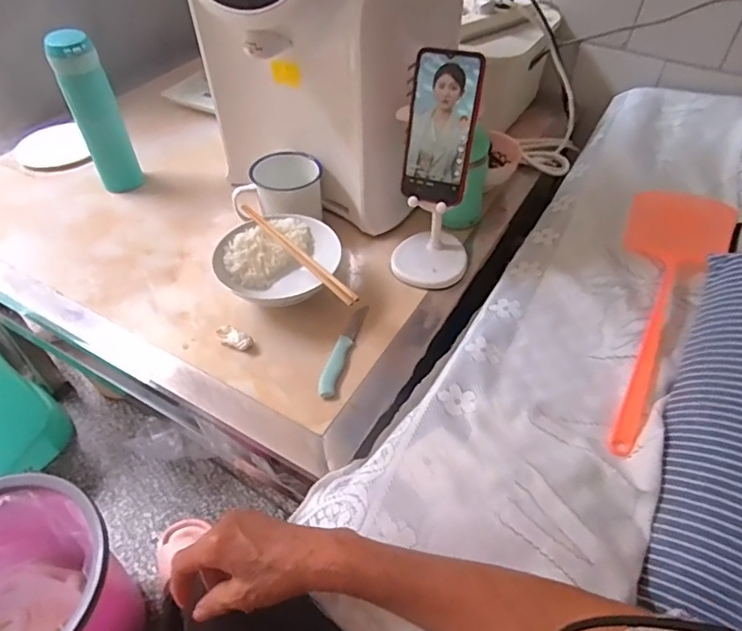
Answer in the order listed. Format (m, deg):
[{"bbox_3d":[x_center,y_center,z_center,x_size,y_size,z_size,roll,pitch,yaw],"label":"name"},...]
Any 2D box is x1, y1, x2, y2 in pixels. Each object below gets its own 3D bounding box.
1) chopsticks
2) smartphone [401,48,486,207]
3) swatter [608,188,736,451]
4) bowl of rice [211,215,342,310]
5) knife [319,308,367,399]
[{"bbox_3d":[-0.091,-0.079,0.629,0.016,0.012,0.223,-31,54,-25],"label":"chopsticks"},{"bbox_3d":[0.078,-0.209,0.589,0.084,0.161,0.006,14,28,21],"label":"smartphone"},{"bbox_3d":[0.357,-0.018,0.637,0.129,0.025,0.460,19,52,21],"label":"swatter"},{"bbox_3d":[-0.115,-0.061,0.655,0.146,0.058,0.134,-2,47,2],"label":"bowl of rice"},{"bbox_3d":[-0.032,0.034,0.604,0.019,0.013,0.141,9,49,13],"label":"knife"}]

